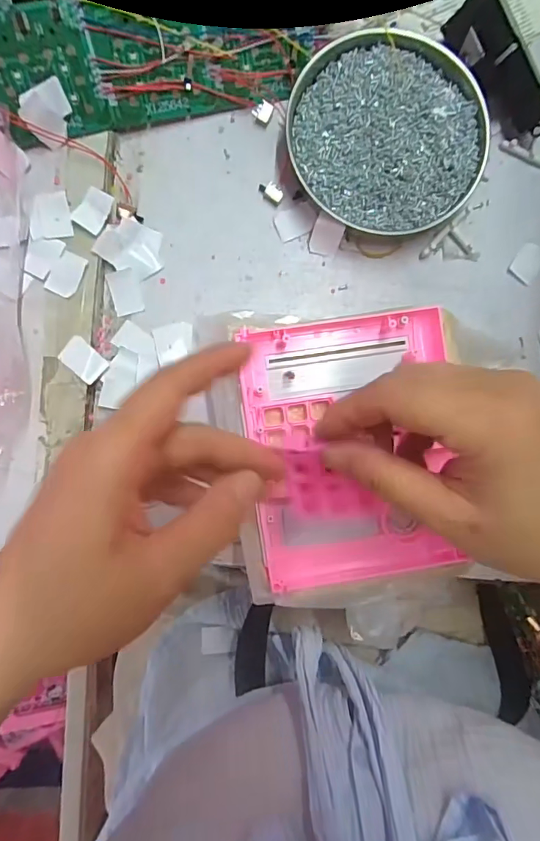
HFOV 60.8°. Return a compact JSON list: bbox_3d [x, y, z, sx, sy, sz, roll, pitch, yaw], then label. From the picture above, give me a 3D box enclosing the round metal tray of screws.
[{"bbox_3d":[0.080,-0.197,0.322,0.133,0.026,0.125,0,90,-5],"label":"round metal tray of screws"}]

